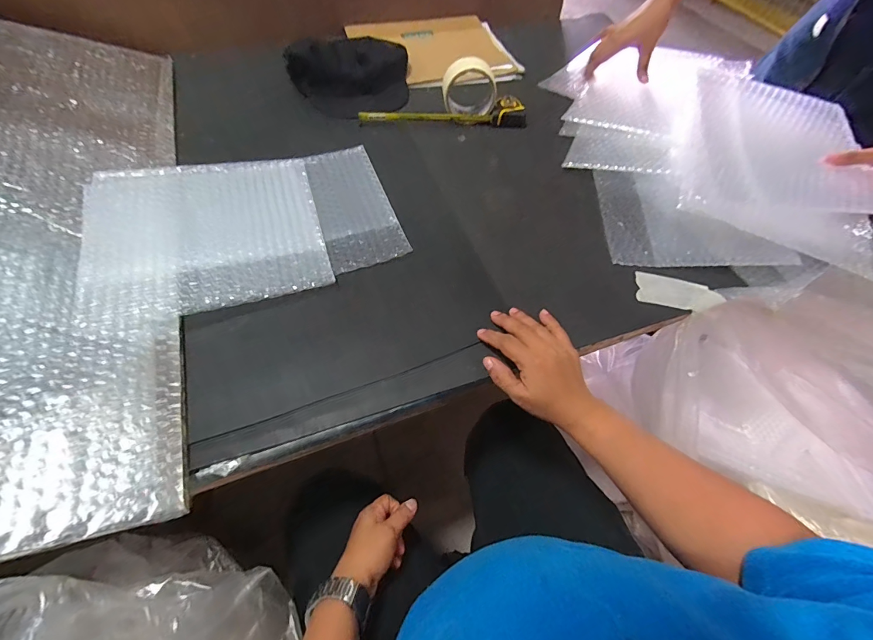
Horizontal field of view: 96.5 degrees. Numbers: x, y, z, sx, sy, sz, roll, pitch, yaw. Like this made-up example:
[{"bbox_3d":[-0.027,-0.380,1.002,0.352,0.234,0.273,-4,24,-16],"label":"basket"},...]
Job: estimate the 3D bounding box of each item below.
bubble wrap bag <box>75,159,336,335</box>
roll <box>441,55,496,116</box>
[{"bbox_3d":[-0.279,-0.113,0.479,0.256,0.011,0.235,-14,62,-19],"label":"bubble wrap bag"},{"bbox_3d":[0.055,-0.391,0.656,0.092,0.079,0.055,6,57,1],"label":"roll"}]

